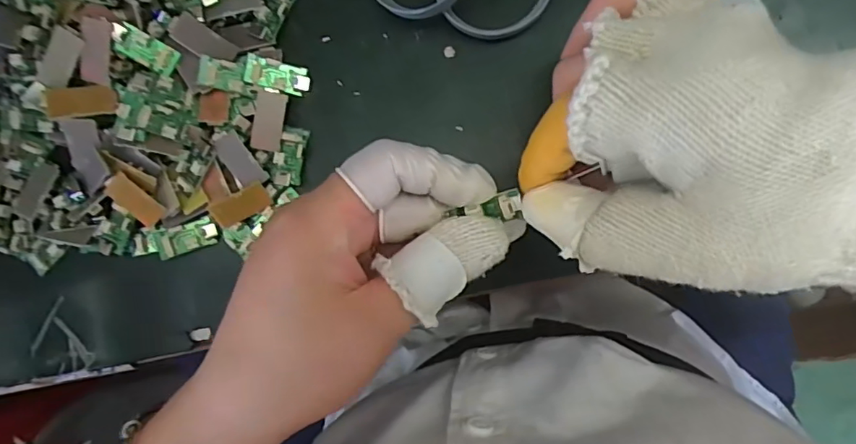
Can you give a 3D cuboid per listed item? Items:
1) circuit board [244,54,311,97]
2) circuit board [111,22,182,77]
[{"bbox_3d":[-0.078,-0.075,0.286,0.033,0.004,0.016,14,91,-12],"label":"circuit board"},{"bbox_3d":[-0.139,-0.085,0.270,0.030,0.005,0.014,30,93,-22],"label":"circuit board"}]

